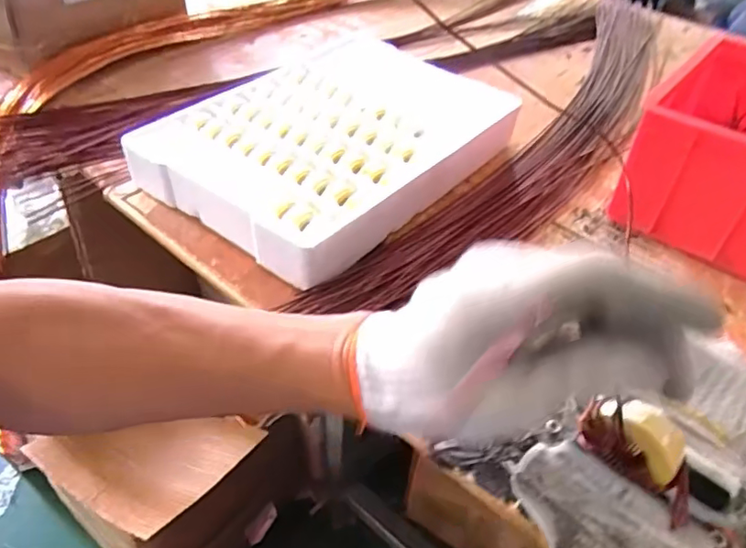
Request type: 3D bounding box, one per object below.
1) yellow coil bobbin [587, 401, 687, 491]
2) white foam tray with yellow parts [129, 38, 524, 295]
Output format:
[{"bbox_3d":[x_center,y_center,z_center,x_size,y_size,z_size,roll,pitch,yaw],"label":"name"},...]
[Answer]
[{"bbox_3d":[0.139,0.087,0.303,0.045,0.035,0.021,33,49,28],"label":"yellow coil bobbin"},{"bbox_3d":[-0.047,-0.168,0.729,0.299,0.074,0.415,31,48,26],"label":"white foam tray with yellow parts"}]

